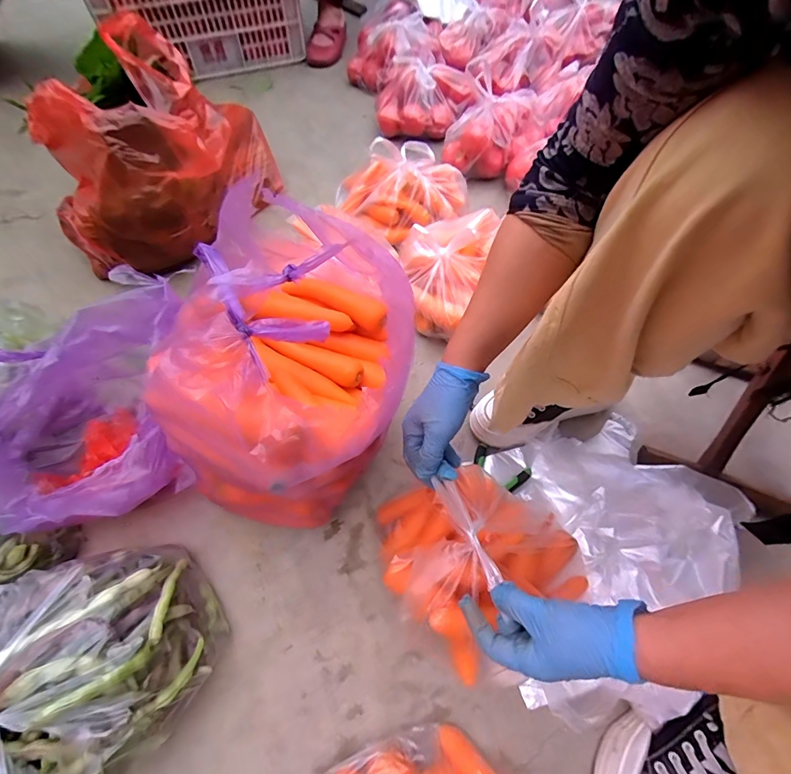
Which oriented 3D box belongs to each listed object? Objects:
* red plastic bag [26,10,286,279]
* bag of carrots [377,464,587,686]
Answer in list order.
[{"bbox_3d":[-0.430,-0.432,0.728,0.413,0.262,0.296,-36,68,-19],"label":"red plastic bag"},{"bbox_3d":[0.100,0.181,0.458,0.229,0.119,0.191,-22,65,-13],"label":"bag of carrots"}]

